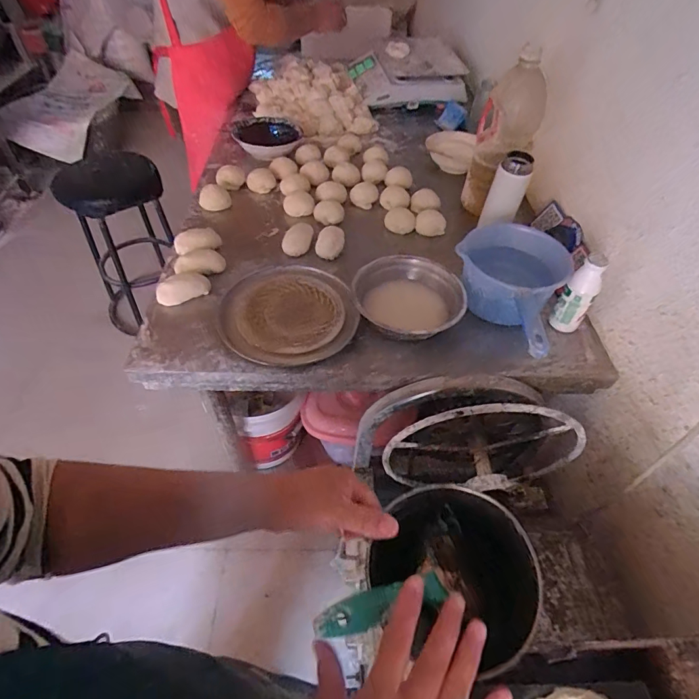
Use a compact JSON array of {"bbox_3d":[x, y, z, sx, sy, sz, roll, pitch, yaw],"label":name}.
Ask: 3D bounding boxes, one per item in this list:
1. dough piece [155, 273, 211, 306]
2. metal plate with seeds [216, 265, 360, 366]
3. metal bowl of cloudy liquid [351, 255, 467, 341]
[{"bbox_3d":[-0.295,-0.106,0.763,0.094,0.036,0.048,-26,57,-23],"label":"dough piece"},{"bbox_3d":[-0.106,-0.061,0.748,0.226,0.029,0.223,0,52,0],"label":"metal plate with seeds"},{"bbox_3d":[0.109,-0.086,0.760,0.195,0.054,0.180,2,50,-2],"label":"metal bowl of cloudy liquid"}]

